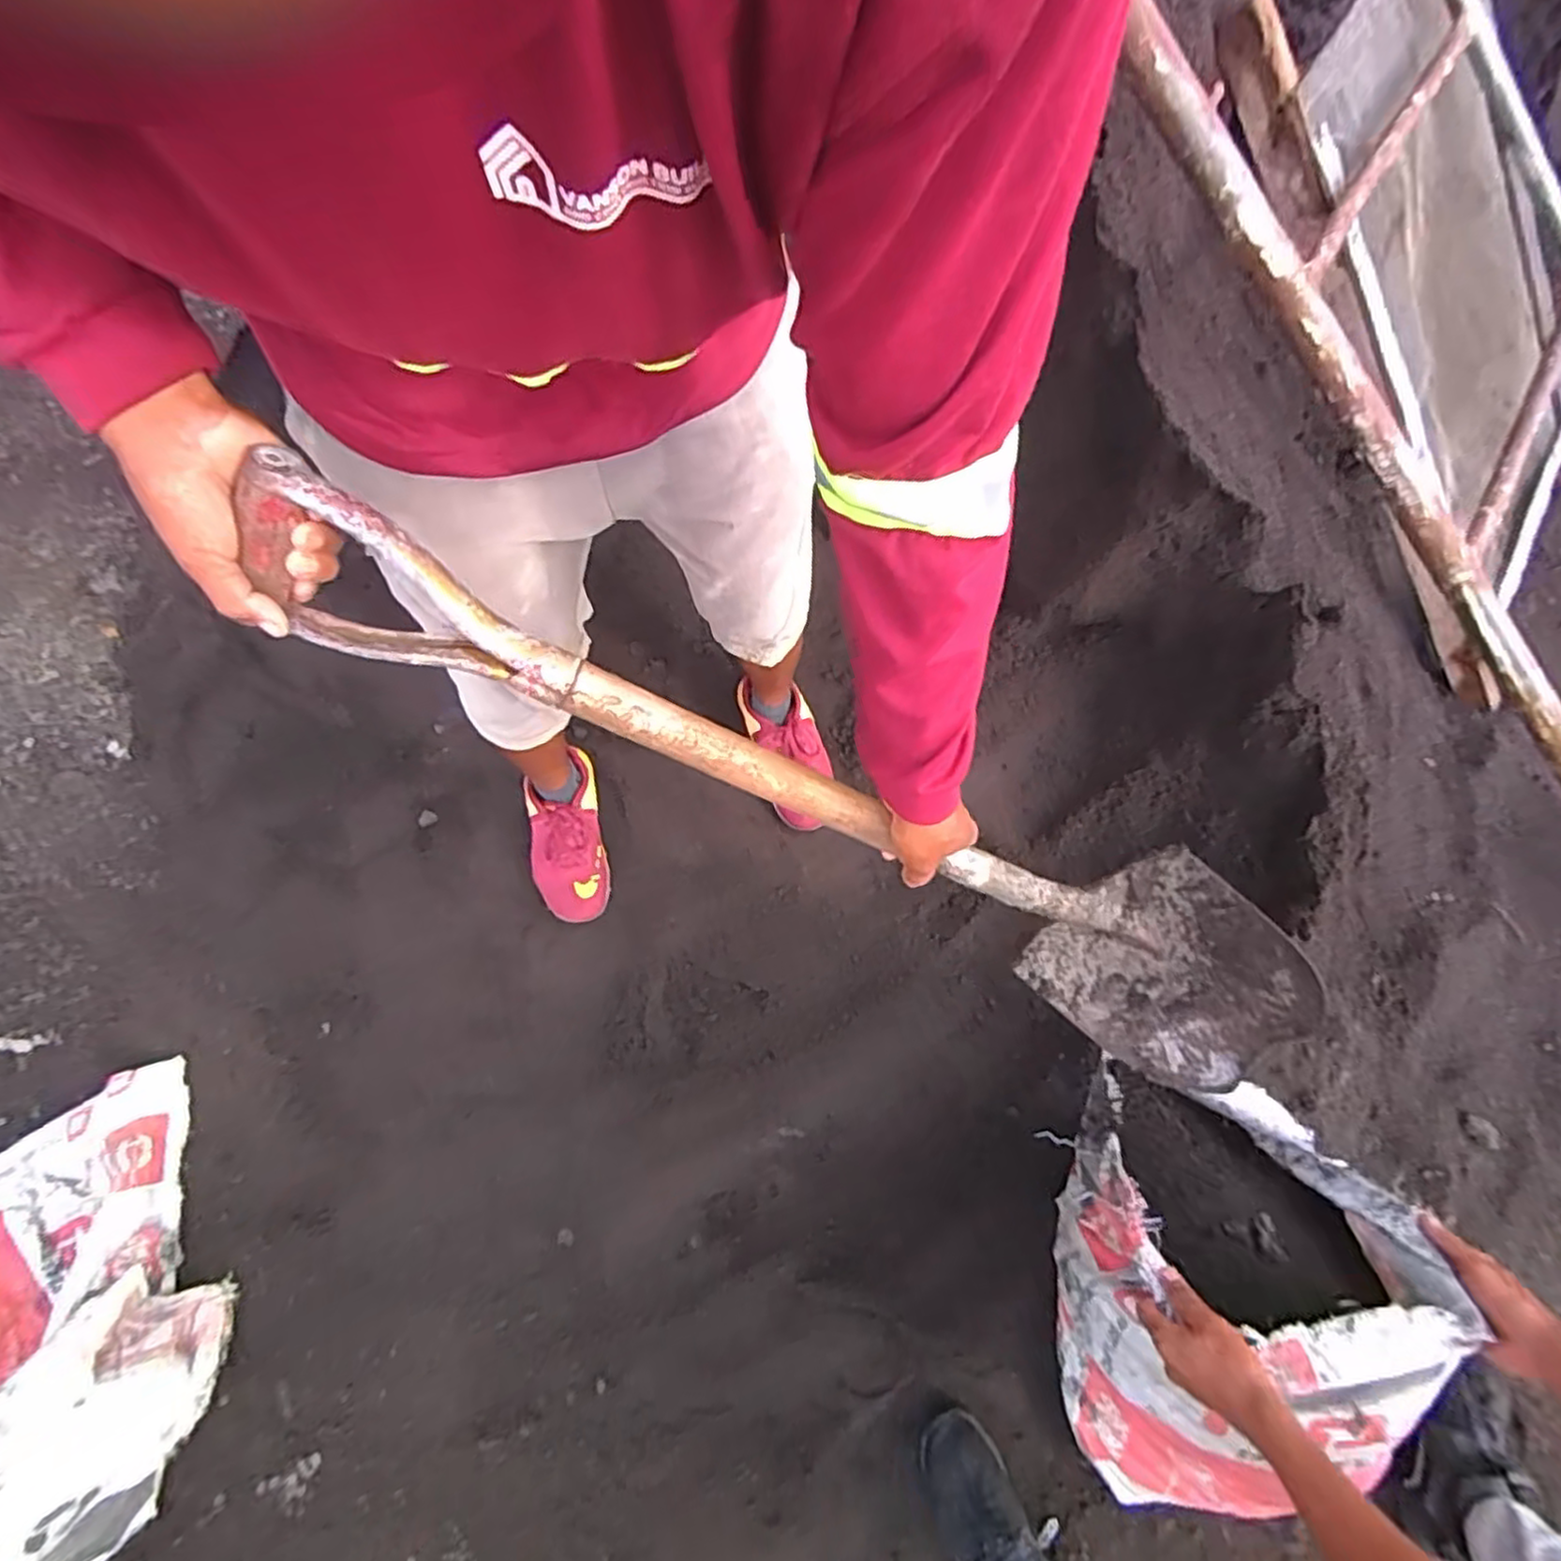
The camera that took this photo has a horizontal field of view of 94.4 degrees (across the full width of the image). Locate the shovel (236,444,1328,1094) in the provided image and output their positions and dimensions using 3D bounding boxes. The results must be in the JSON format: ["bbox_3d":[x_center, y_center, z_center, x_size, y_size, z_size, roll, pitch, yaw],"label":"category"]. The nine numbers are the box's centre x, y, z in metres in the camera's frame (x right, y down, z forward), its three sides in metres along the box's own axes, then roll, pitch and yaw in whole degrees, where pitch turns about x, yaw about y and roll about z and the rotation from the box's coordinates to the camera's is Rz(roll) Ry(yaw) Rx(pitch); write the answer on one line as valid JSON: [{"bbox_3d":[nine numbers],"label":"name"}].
[{"bbox_3d":[0.111,0.049,0.613,1.000,0.225,0.140,25,39,-23],"label":"shovel"}]

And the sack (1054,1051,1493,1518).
[{"bbox_3d":[0.490,0.598,0.807,0.282,0.335,0.469,7,71,3],"label":"sack"}]

